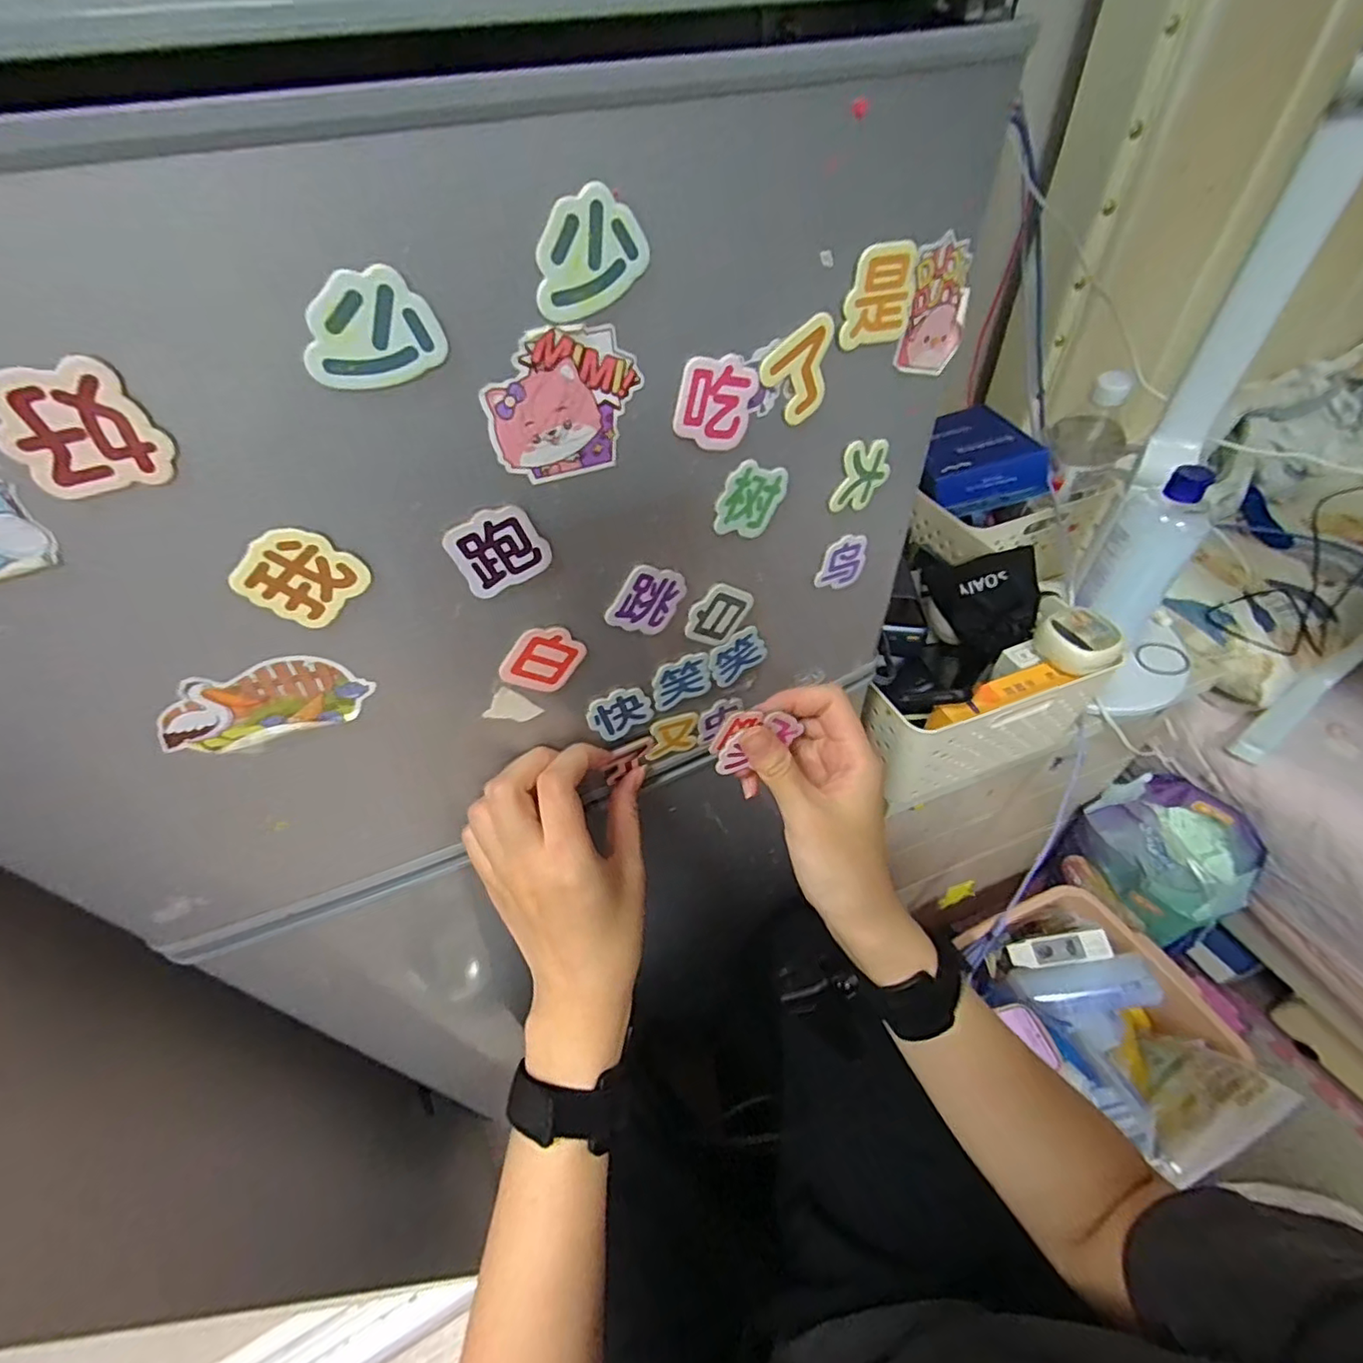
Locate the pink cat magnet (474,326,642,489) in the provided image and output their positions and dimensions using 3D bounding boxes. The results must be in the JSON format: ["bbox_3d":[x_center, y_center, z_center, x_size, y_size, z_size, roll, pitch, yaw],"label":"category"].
[{"bbox_3d":[-0.039,-0.093,0.200,0.052,0.046,0.004,-21,48,-16],"label":"pink cat magnet"}]

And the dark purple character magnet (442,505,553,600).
[{"bbox_3d":[-0.067,-0.049,0.222,0.034,0.032,0.004,-18,48,-13],"label":"dark purple character magnet"}]

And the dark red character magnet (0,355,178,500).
[{"bbox_3d":[-0.156,-0.065,0.154,0.032,0.031,0.004,-17,48,-13],"label":"dark red character magnet"}]

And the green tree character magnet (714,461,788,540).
[{"bbox_3d":[0.031,-0.079,0.260,0.035,0.033,0.004,-22,49,-17],"label":"green tree character magnet"}]

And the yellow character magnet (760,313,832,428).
[{"bbox_3d":[0.049,-0.121,0.231,0.032,0.033,0.004,-45,50,9],"label":"yellow character magnet"}]

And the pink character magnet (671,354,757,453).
[{"bbox_3d":[0.013,-0.104,0.223,0.033,0.033,0.004,-21,49,-16],"label":"pink character magnet"}]

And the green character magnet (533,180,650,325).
[{"bbox_3d":[-0.026,-0.125,0.174,0.034,0.029,0.004,-21,49,-16],"label":"green character magnet"}]

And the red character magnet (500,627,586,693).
[{"bbox_3d":[-0.061,-0.010,0.266,0.033,0.031,0.004,-49,47,20],"label":"red character magnet"}]

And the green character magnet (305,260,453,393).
[{"bbox_3d":[-0.086,-0.097,0.163,0.036,0.026,0.004,-20,48,-15],"label":"green character magnet"}]

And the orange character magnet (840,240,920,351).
[{"bbox_3d":[0.077,-0.148,0.227,0.035,0.033,0.007,-32,52,-24],"label":"orange character magnet"}]

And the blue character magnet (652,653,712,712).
[{"bbox_3d":[0.000,0.000,0.318,0.033,0.030,0.004,-22,49,-16],"label":"blue character magnet"}]

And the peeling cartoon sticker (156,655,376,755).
[{"bbox_3d":[-0.161,0.009,0.228,0.070,0.035,0.004,-19,48,-14],"label":"peeling cartoon sticker"}]

